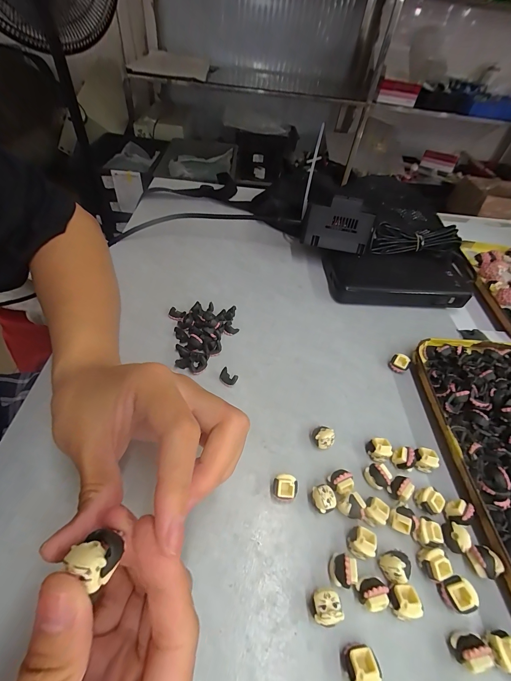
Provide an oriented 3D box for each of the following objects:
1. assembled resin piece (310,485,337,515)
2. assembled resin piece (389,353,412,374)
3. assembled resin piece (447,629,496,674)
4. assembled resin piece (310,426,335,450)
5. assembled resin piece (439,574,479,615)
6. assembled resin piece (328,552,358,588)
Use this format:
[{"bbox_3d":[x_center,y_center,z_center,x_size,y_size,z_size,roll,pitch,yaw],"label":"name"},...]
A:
[{"bbox_3d":[0.045,0.105,0.195,0.014,0.015,0.016,-14,53,-17],"label":"assembled resin piece"},{"bbox_3d":[0.136,0.021,0.279,0.016,0.014,0.015,38,56,24],"label":"assembled resin piece"},{"bbox_3d":[0.113,0.163,0.155,0.014,0.015,0.015,6,49,-1],"label":"assembled resin piece"},{"bbox_3d":[0.051,0.074,0.223,0.014,0.017,0.016,-10,51,-14],"label":"assembled resin piece"},{"bbox_3d":[0.116,0.146,0.170,0.015,0.012,0.016,-2,50,-7],"label":"assembled resin piece"},{"bbox_3d":[0.051,0.134,0.172,0.013,0.015,0.015,14,50,6],"label":"assembled resin piece"}]

